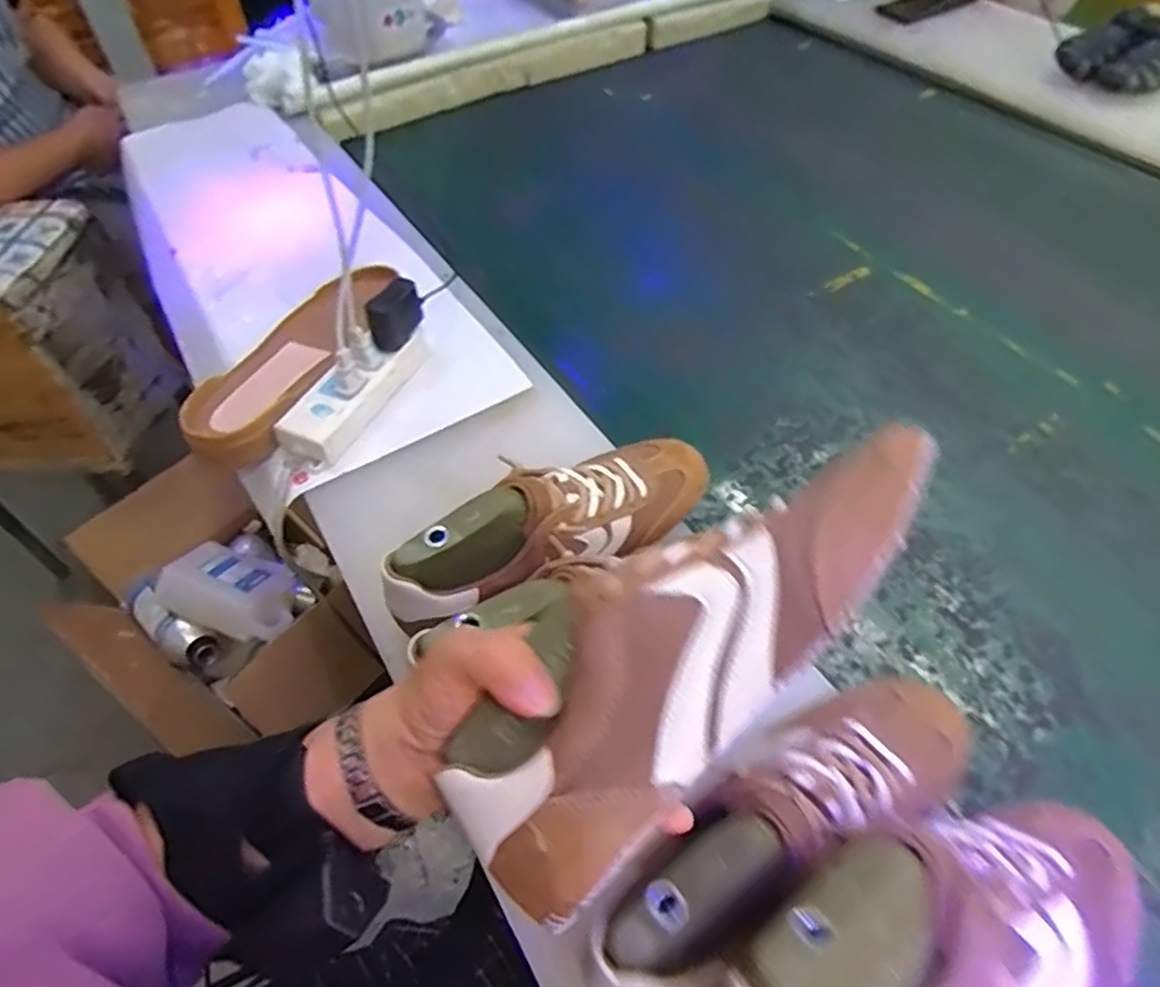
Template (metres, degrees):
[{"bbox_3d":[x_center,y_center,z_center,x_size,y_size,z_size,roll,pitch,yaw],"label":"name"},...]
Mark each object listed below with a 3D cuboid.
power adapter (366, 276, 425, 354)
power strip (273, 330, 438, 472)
[{"bbox_3d":[-0.164,-0.160,0.639,0.022,0.046,0.063,16,54,16],"label":"power adapter"},{"bbox_3d":[-0.198,-0.092,0.630,0.053,0.033,0.157,18,54,17],"label":"power strip"}]

